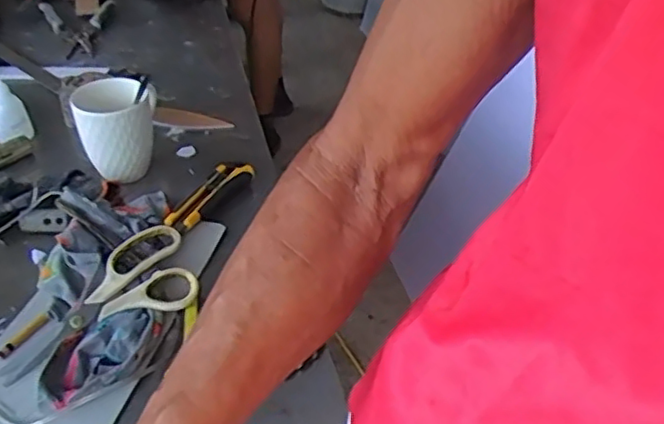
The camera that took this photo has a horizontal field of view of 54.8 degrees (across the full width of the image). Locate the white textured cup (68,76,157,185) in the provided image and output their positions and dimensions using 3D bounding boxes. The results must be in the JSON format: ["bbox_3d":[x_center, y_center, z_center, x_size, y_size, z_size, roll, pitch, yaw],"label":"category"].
[{"bbox_3d":[-0.247,-0.093,0.743,0.089,0.112,0.075,-13,41,-18],"label":"white textured cup"}]

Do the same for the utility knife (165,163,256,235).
[{"bbox_3d":[-0.140,-0.018,0.724,0.036,0.021,0.137,19,42,20],"label":"utility knife"}]

